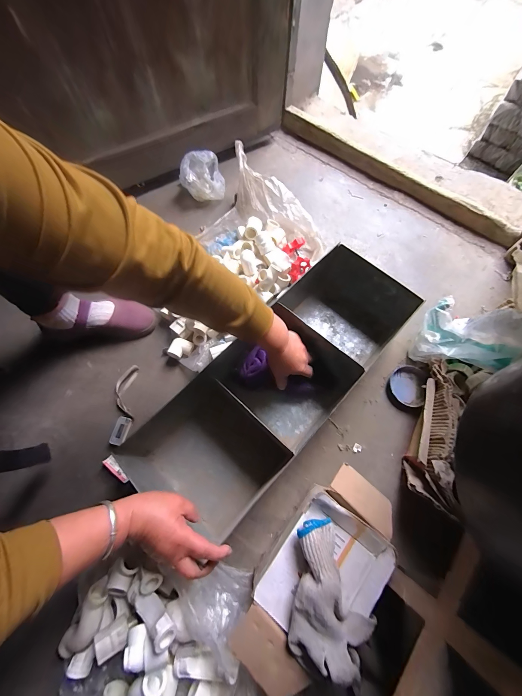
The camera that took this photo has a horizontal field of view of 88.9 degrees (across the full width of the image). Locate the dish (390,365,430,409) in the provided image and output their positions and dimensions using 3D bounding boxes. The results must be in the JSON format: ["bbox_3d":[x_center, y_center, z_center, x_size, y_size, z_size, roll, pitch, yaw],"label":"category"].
[{"bbox_3d":[0.306,0.079,0.553,0.073,0.015,0.083,17,69,6],"label":"dish"}]

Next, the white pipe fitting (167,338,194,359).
[{"bbox_3d":[-0.171,0.003,0.569,0.043,0.026,0.044,16,69,5],"label":"white pipe fitting"}]

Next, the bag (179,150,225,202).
[{"bbox_3d":[-0.166,-0.480,0.729,0.120,0.082,0.124,-11,69,-5],"label":"bag"}]

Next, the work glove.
[{"bbox_3d":[0.094,0.312,0.336,0.105,0.049,0.157,8,68,2],"label":"work glove"}]

